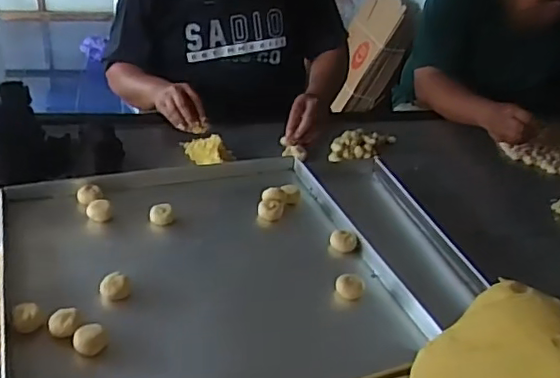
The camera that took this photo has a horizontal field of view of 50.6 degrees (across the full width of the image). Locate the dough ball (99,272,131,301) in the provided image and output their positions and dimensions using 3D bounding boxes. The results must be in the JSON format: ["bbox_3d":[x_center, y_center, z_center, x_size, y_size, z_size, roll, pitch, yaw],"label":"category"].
[{"bbox_3d":[-0.221,0.136,0.795,0.038,0.037,0.038,4,33,-2],"label":"dough ball"}]

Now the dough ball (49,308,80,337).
[{"bbox_3d":[-0.262,0.163,0.721,0.035,0.021,0.033,-10,35,-22],"label":"dough ball"}]

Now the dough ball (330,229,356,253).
[{"bbox_3d":[0.100,0.089,0.940,0.041,0.037,0.039,4,33,-2],"label":"dough ball"}]

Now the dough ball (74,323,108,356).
[{"bbox_3d":[-0.228,0.180,0.710,0.037,0.024,0.032,-10,35,-22],"label":"dough ball"}]

